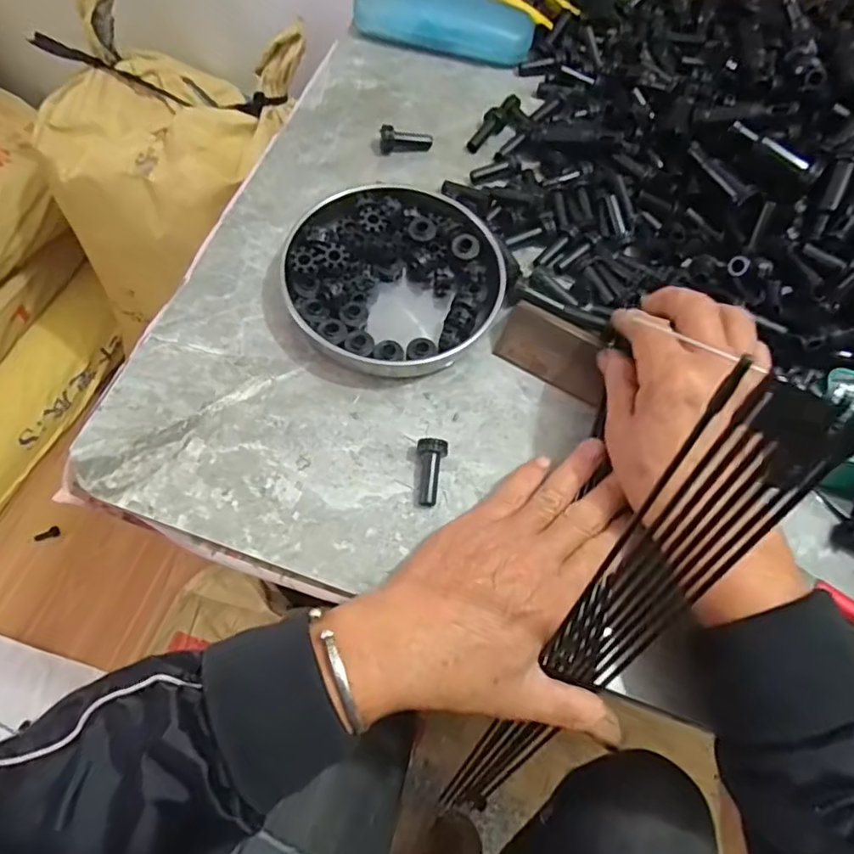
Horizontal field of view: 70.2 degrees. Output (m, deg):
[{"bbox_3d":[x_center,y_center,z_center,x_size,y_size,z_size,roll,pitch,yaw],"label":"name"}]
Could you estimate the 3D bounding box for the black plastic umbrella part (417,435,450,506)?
[{"bbox_3d":[0.003,0.027,0.358,0.017,0.011,0.040,3,66,-4],"label":"black plastic umbrella part"}]

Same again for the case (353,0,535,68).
[{"bbox_3d":[0.015,-0.339,0.506,0.144,0.030,0.048,11,65,-1],"label":"case"}]

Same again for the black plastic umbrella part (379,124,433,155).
[{"bbox_3d":[-0.015,-0.216,0.457,0.039,0.016,0.012,-1,66,-6],"label":"black plastic umbrella part"}]

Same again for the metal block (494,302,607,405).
[{"bbox_3d":[0.083,-0.047,0.385,0.072,0.006,0.038,29,110,9],"label":"metal block"}]

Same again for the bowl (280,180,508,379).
[{"bbox_3d":[-0.022,-0.099,0.395,0.133,0.021,0.128,2,66,-5],"label":"bowl"}]

